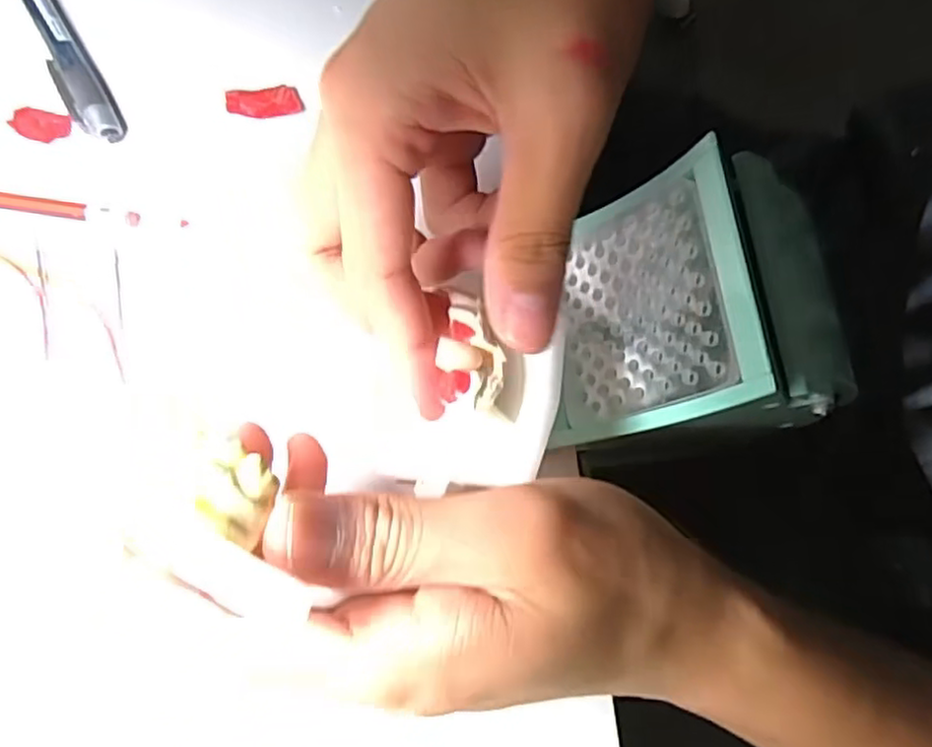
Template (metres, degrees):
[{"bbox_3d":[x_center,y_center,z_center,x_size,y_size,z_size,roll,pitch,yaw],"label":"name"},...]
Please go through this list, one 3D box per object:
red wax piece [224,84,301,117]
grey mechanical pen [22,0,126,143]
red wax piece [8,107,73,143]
[{"bbox_3d":[-0.080,-0.108,0.275,0.029,0.004,0.014,-3,76,1],"label":"red wax piece"},{"bbox_3d":[-0.173,-0.146,0.283,0.017,0.009,0.132,-31,77,-6],"label":"grey mechanical pen"},{"bbox_3d":[-0.171,-0.100,0.276,0.025,0.004,0.014,12,77,4],"label":"red wax piece"}]

